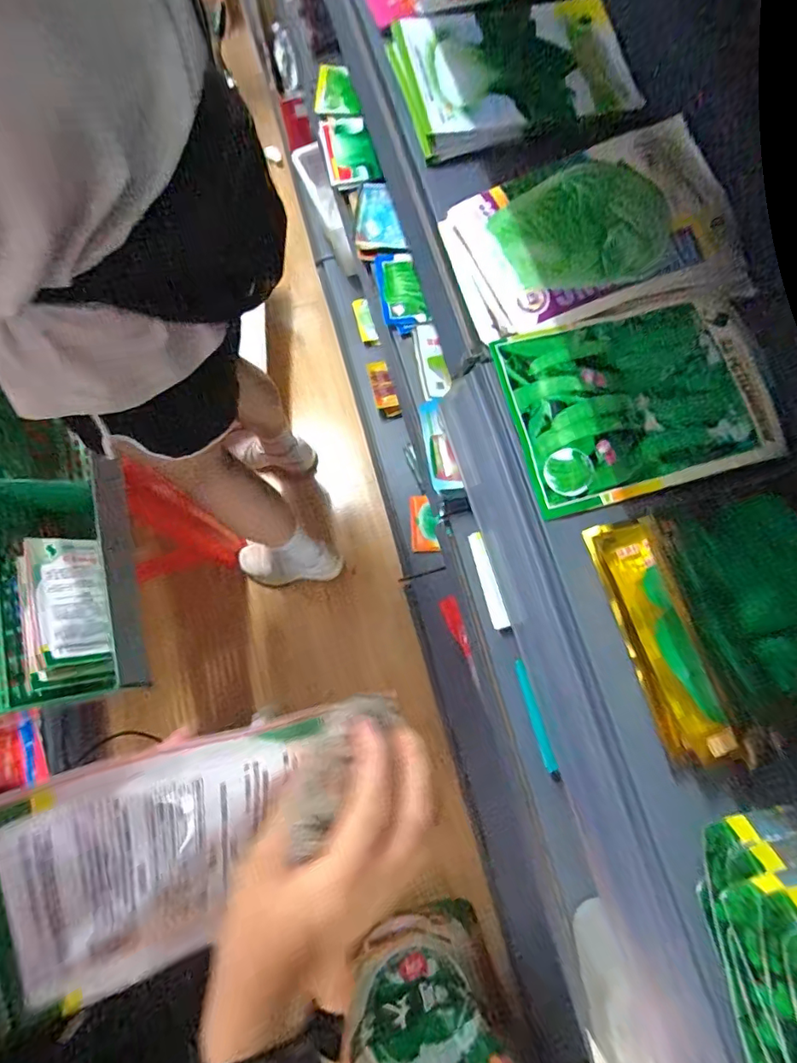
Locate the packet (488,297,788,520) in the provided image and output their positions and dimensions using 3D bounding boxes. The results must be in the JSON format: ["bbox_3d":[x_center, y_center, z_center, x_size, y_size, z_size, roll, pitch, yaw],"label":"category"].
[{"bbox_3d":[0.161,-0.090,0.337,0.171,0.015,0.124,-15,75,-2],"label":"packet"}]

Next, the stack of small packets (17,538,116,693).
[{"bbox_3d":[-0.471,0.113,0.708,0.050,0.099,0.201,-30,70,39],"label":"stack of small packets"}]

